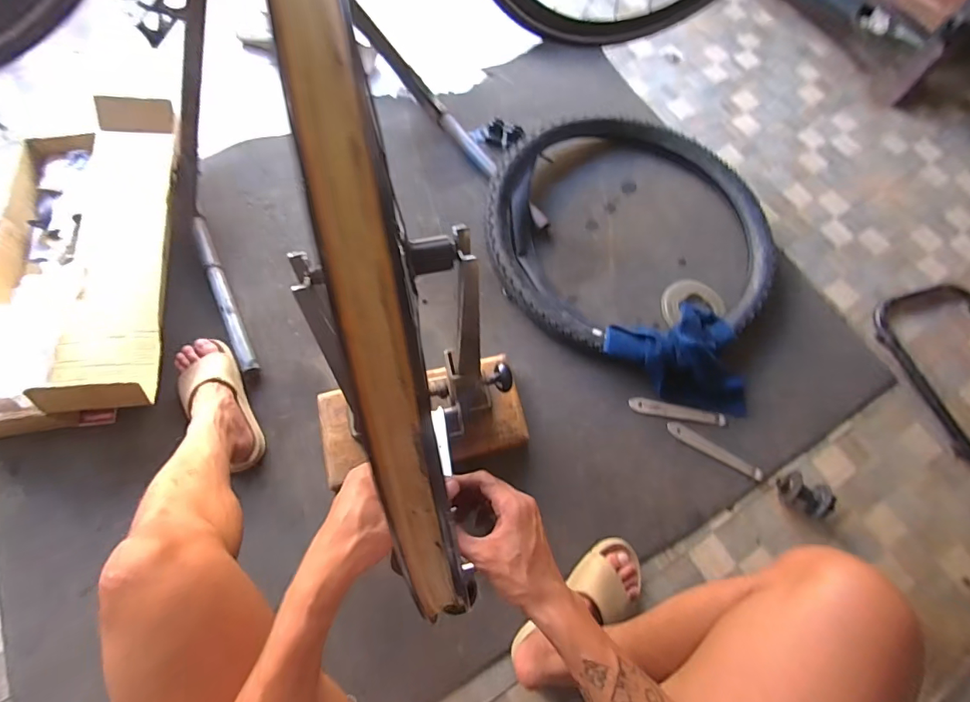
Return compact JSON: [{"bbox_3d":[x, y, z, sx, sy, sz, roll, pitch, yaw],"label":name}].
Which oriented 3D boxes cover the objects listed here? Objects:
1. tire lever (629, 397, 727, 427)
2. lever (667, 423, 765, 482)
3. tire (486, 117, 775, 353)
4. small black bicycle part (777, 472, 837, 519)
[{"bbox_3d":[0.406,0.127,0.960,0.199,0.006,0.034,9,67,1],"label":"tire lever"},{"bbox_3d":[0.466,0.203,0.931,0.196,0.008,0.031,30,69,9],"label":"lever"},{"bbox_3d":[0.343,-0.312,1.102,0.678,0.091,0.625,1,67,-3],"label":"tire"},{"bbox_3d":[0.615,0.273,0.880,0.092,0.067,0.058,28,68,8],"label":"small black bicycle part"}]

